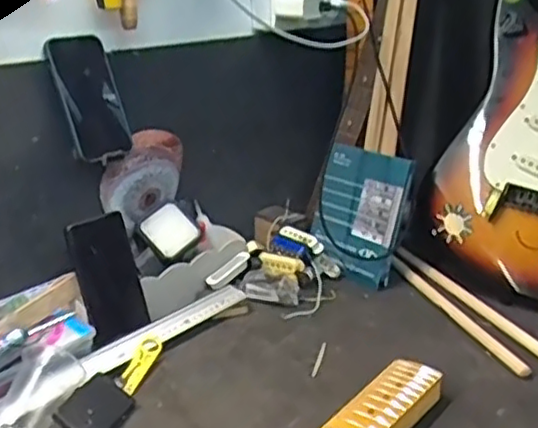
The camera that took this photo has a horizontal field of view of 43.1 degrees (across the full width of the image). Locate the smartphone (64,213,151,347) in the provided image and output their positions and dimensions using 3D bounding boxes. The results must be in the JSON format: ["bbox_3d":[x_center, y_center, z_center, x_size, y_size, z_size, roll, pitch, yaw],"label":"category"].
[{"bbox_3d":[-0.184,0.072,0.796,0.010,0.143,0.077,-1,16,41],"label":"smartphone"}]

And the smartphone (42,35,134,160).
[{"bbox_3d":[-0.204,-0.137,0.793,0.078,0.138,0.016,-25,9,-35],"label":"smartphone"}]

